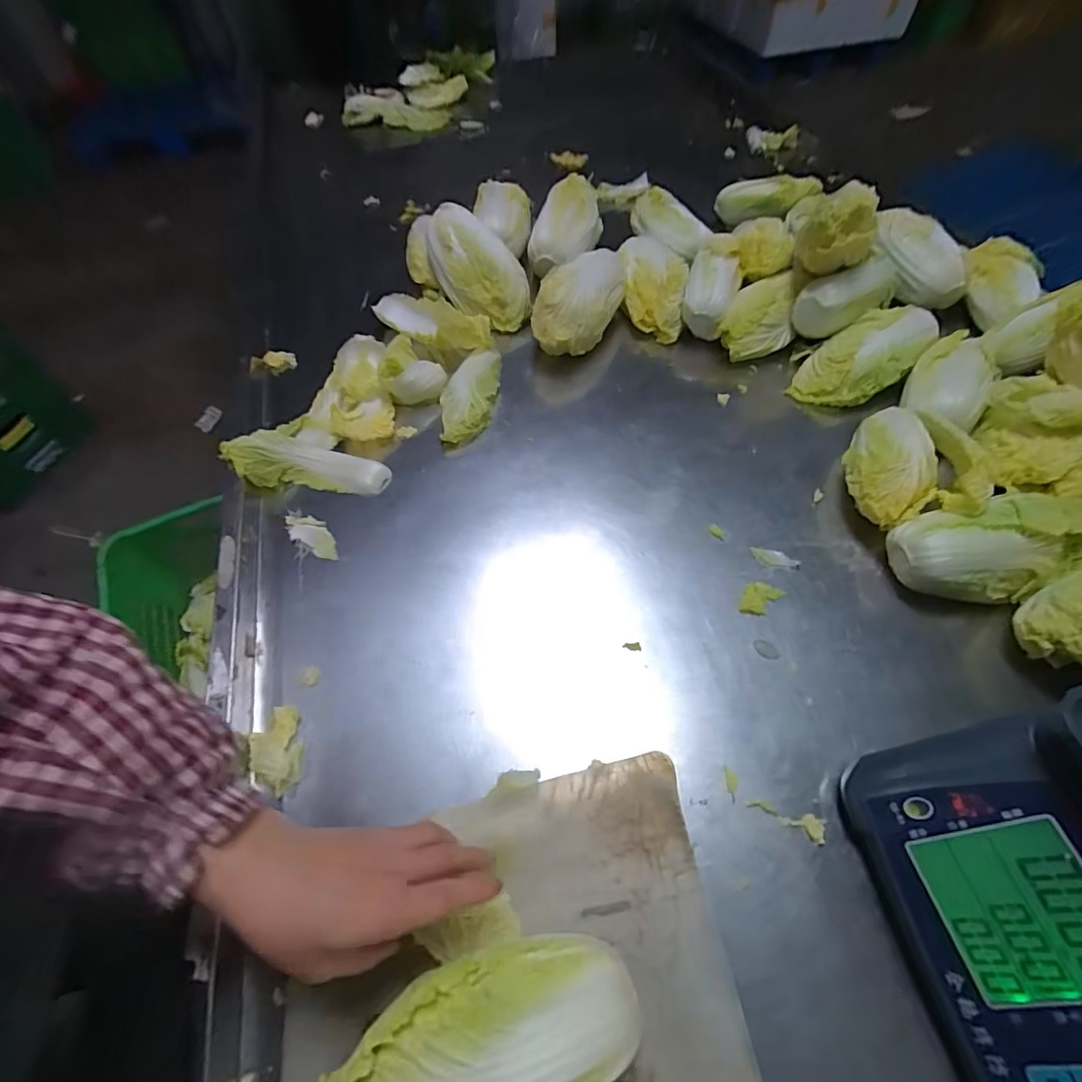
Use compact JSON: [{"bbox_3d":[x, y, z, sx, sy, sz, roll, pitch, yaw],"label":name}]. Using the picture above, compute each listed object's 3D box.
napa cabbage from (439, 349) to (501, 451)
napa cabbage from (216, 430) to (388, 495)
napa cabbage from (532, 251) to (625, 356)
[{"bbox_3d":[-0.092,-0.191,0.658,0.066,0.030,0.165,7,58,7],"label":"napa cabbage"},{"bbox_3d":[-0.266,-0.093,0.586,0.182,0.046,0.073,1,57,3],"label":"napa cabbage"},{"bbox_3d":[0.059,-0.337,0.710,0.095,0.091,0.193,14,59,11],"label":"napa cabbage"}]

